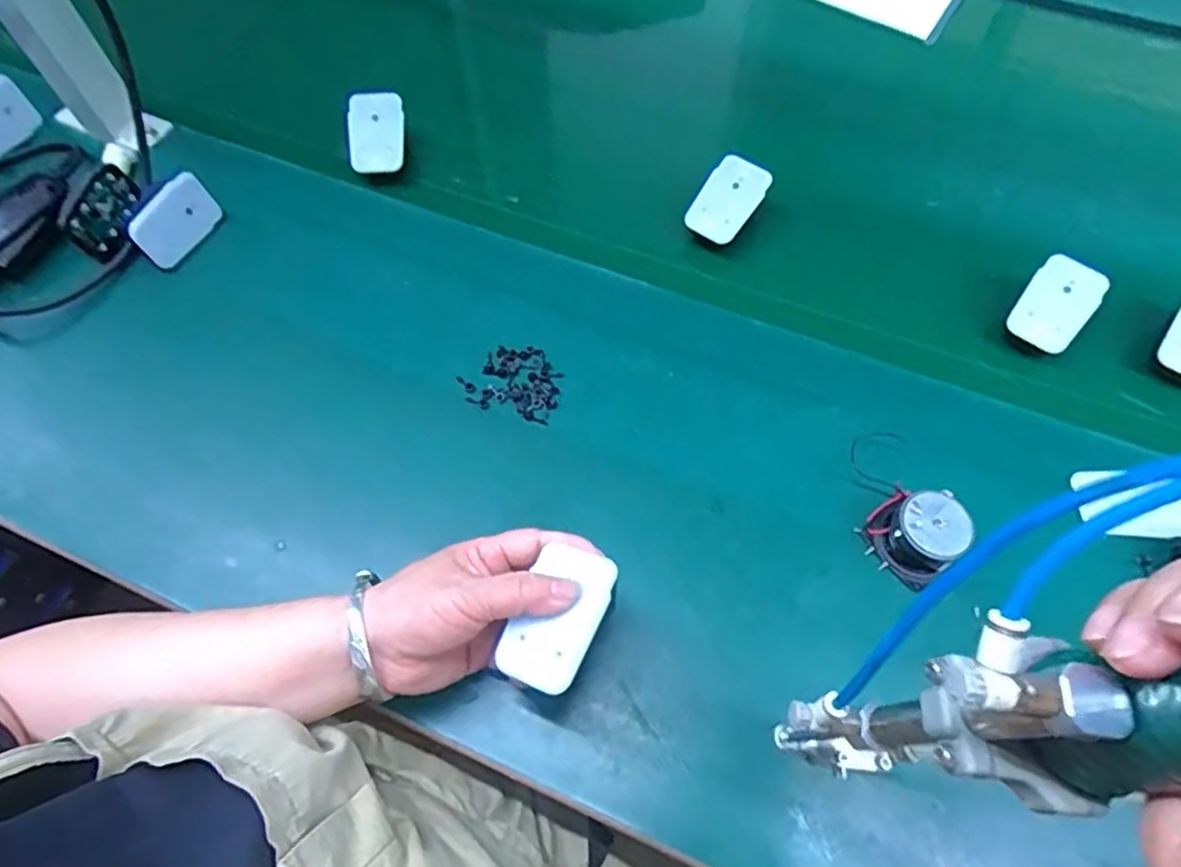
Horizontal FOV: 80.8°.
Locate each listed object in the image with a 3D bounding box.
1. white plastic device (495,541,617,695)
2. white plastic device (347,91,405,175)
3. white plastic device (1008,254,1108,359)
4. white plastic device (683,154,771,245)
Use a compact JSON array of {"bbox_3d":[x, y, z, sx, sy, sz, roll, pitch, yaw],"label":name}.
[{"bbox_3d":[-0.016,0.091,0.343,0.040,0.014,0.067,21,66,9],"label":"white plastic device"},{"bbox_3d":[-0.181,-0.254,0.586,0.047,0.062,0.021,-7,29,-22],"label":"white plastic device"},{"bbox_3d":[0.340,-0.094,0.505,0.045,0.005,0.068,35,94,17],"label":"white plastic device"},{"bbox_3d":[0.109,-0.185,0.550,0.045,0.006,0.066,31,98,5],"label":"white plastic device"}]

